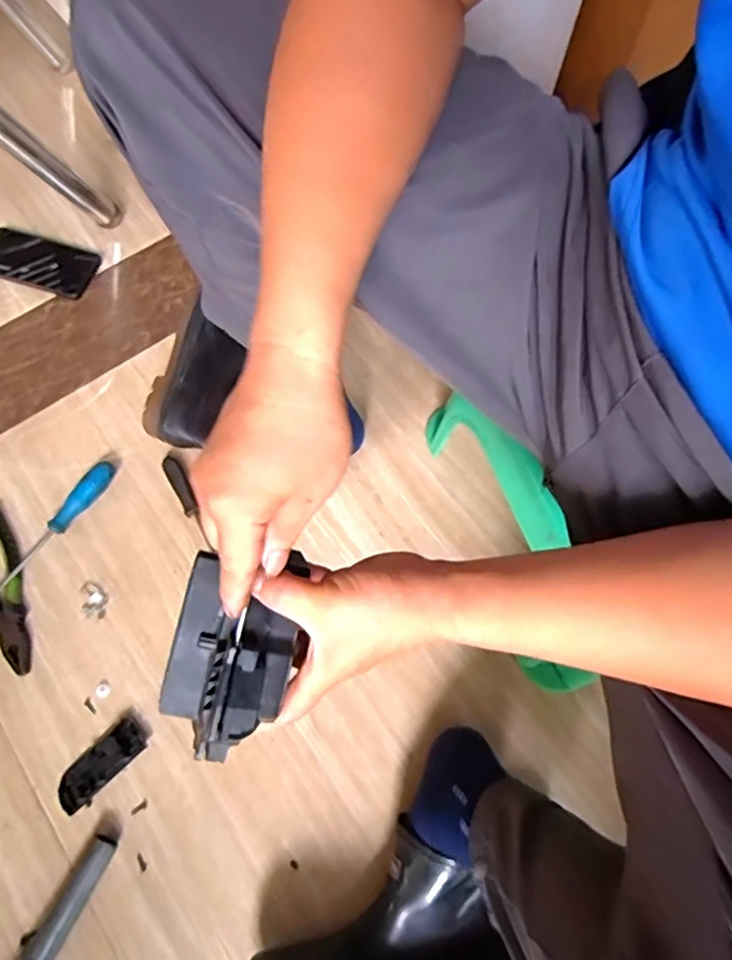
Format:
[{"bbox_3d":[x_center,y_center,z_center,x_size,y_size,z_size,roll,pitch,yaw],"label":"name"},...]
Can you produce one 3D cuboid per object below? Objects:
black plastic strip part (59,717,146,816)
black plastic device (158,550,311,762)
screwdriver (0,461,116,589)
[{"bbox_3d":[-0.276,0.293,0.611,0.043,0.021,0.099,42,74,13],"label":"black plastic strip part"},{"bbox_3d":[-0.080,0.103,0.354,0.076,0.041,0.116,9,69,2],"label":"black plastic device"},{"bbox_3d":[-0.368,0.057,0.700,0.027,0.027,0.194,31,72,10],"label":"screwdriver"}]

